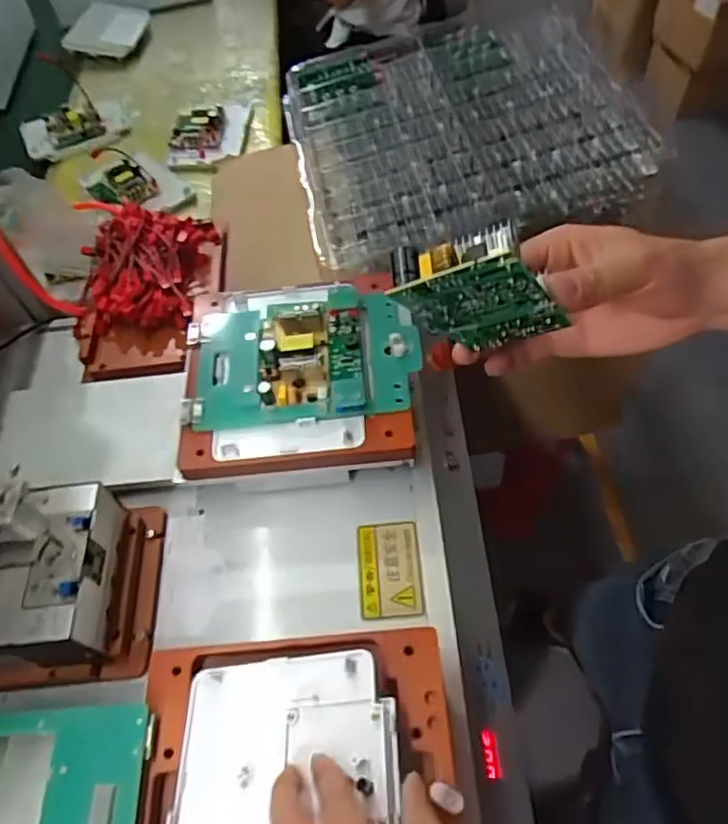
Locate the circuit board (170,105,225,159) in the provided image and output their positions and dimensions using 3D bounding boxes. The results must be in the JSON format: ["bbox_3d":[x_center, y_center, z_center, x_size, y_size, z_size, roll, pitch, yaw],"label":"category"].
[{"bbox_3d":[-0.300,-0.497,1.099,0.101,0.024,0.125,-1,58,4],"label":"circuit board"}]

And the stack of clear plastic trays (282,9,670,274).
[{"bbox_3d":[0.107,-0.358,0.761,0.380,0.066,0.371,-12,58,-3],"label":"stack of clear plastic trays"}]

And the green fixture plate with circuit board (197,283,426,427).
[{"bbox_3d":[-0.054,-0.055,0.551,0.198,0.029,0.137,-8,58,0],"label":"green fixture plate with circuit board"}]

